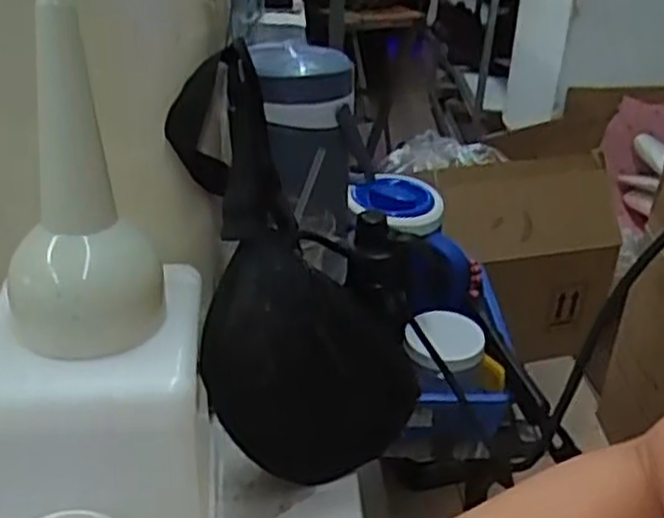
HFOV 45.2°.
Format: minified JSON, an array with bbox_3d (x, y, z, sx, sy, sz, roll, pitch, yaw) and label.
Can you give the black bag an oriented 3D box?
[{"bbox_3d":[-0.038,0.015,0.544,0.130,0.292,0.087,-17,0,-32],"label":"black bag"}]

